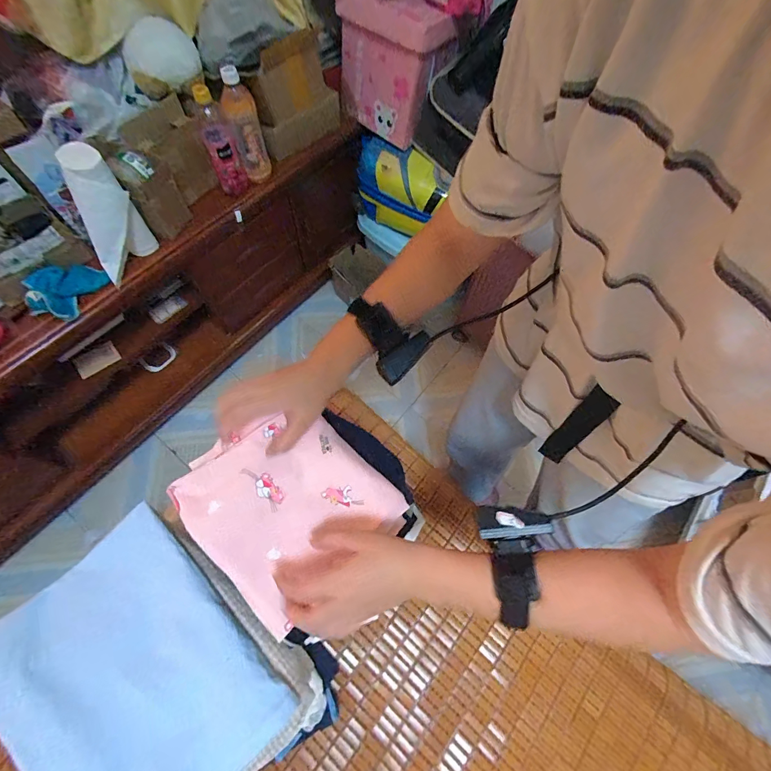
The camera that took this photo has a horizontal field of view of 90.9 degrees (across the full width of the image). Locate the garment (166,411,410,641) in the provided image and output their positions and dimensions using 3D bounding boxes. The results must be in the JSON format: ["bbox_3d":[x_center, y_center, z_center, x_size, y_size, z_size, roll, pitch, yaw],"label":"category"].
[{"bbox_3d":[-0.110,0.127,0.436,0.205,0.032,0.187,43,70,15],"label":"garment"}]

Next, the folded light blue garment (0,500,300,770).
[{"bbox_3d":[-0.289,0.336,0.435,0.307,0.039,0.228,41,70,15],"label":"folded light blue garment"}]

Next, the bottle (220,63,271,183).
[{"bbox_3d":[-0.300,-0.553,0.819,0.066,0.217,0.054,-14,67,-9],"label":"bottle"}]

